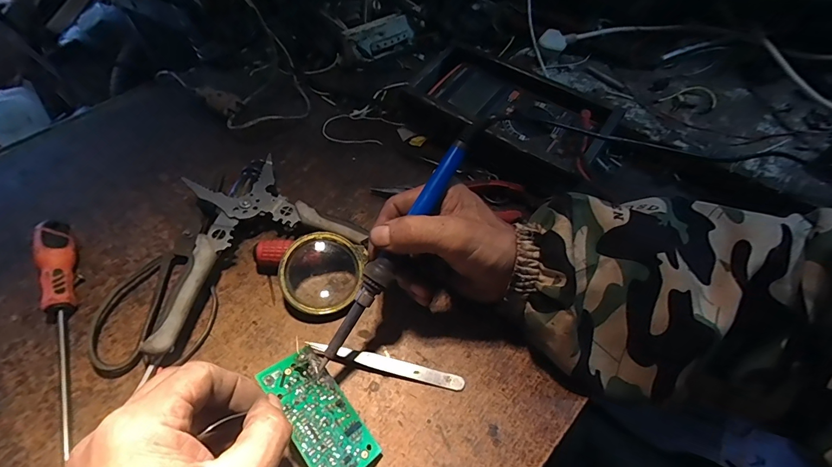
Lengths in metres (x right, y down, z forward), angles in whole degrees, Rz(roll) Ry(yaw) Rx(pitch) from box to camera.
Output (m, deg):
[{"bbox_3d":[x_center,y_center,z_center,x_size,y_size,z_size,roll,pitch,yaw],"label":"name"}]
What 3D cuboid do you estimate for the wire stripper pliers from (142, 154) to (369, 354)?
[{"bbox_3d":[-0.158,0.001,0.349,0.180,0.035,0.147,-32,62,-17],"label":"wire stripper pliers"}]

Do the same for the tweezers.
[{"bbox_3d":[-0.023,0.097,0.291,0.118,0.011,0.011,11,58,9],"label":"tweezers"}]

